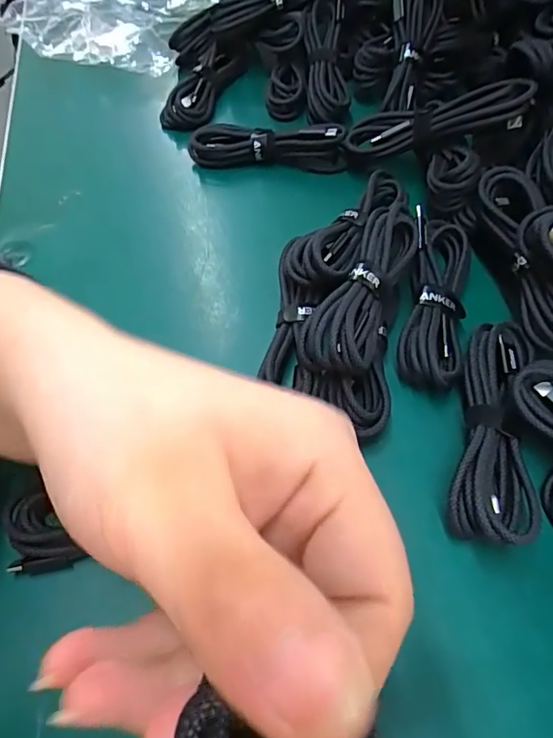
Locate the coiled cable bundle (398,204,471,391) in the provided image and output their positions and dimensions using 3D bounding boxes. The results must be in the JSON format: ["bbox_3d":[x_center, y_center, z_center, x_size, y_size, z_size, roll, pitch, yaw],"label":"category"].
[{"bbox_3d":[0.088,-0.042,0.263,0.033,0.024,0.112,9,61,9],"label":"coiled cable bundle"}]

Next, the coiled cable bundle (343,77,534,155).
[{"bbox_3d":[0.102,-0.161,0.312,0.110,0.020,0.028,0,57,30],"label":"coiled cable bundle"}]

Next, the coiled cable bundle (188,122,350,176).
[{"bbox_3d":[-0.007,-0.161,0.348,0.111,0.031,0.026,9,61,10],"label":"coiled cable bundle"}]

